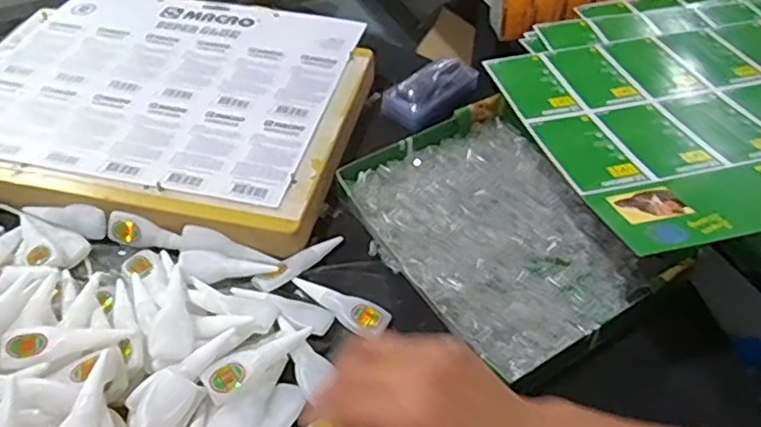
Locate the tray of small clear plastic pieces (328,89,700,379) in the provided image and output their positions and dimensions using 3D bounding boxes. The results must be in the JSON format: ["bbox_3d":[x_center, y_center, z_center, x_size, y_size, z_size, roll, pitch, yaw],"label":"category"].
[{"bbox_3d":[0.104,0.007,0.573,0.196,0.029,0.256,-24,52,-20],"label":"tray of small clear plastic pieces"}]

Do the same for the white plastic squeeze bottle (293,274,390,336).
[{"bbox_3d":[-0.033,0.075,0.530,0.087,0.012,0.028,27,53,22],"label":"white plastic squeeze bottle"}]

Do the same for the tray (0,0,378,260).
[{"bbox_3d":[-0.229,-0.128,0.678,0.410,0.029,0.331,9,49,8],"label":"tray"}]

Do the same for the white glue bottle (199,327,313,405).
[{"bbox_3d":[-0.092,0.109,0.480,0.025,0.029,0.086,35,57,27],"label":"white glue bottle"}]

